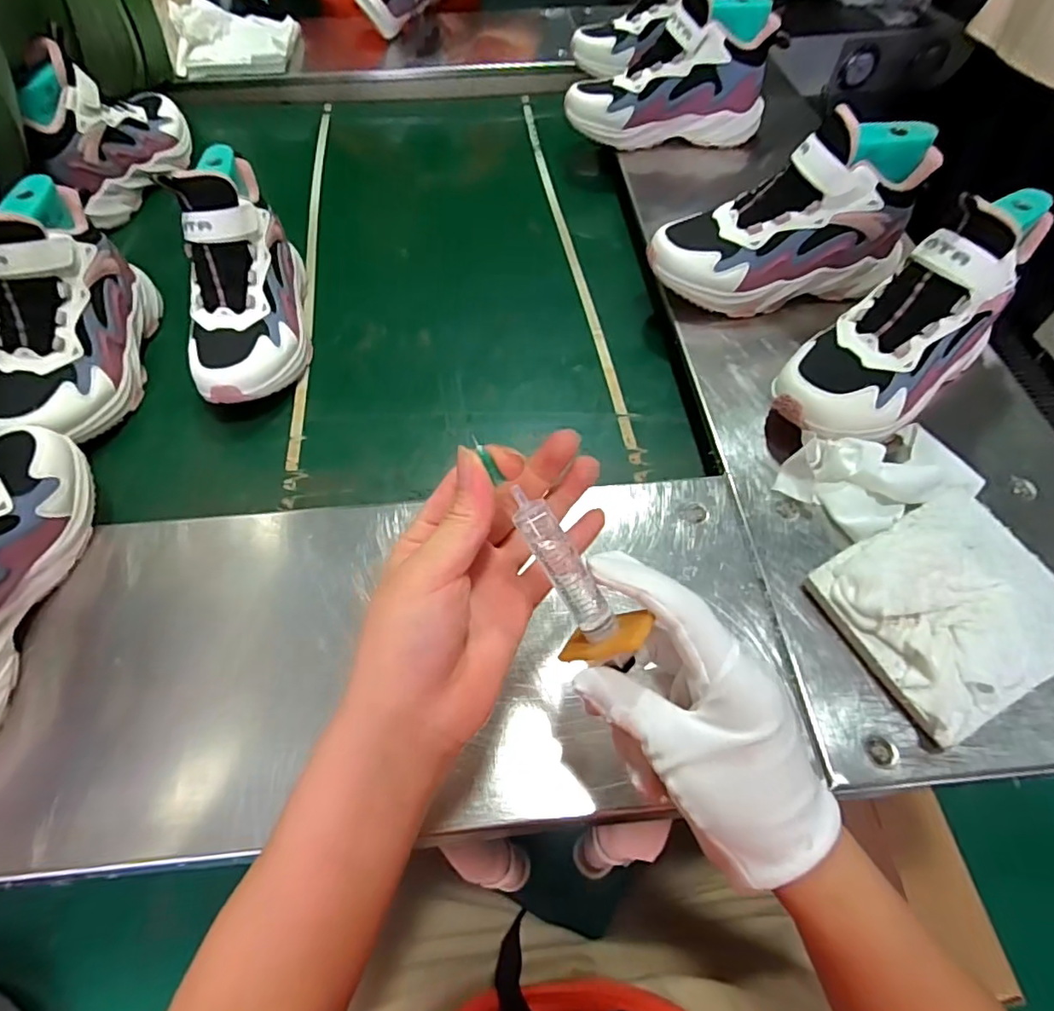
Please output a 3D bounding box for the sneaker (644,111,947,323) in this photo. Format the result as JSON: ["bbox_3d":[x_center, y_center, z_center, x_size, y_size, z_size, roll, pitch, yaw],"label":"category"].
[{"bbox_3d":[0.244,-0.268,0.534,0.231,0.136,0.085,-9,57,-5],"label":"sneaker"}]

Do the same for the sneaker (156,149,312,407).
[{"bbox_3d":[-0.278,-0.214,0.533,0.105,0.140,0.213,-13,58,-8],"label":"sneaker"}]

